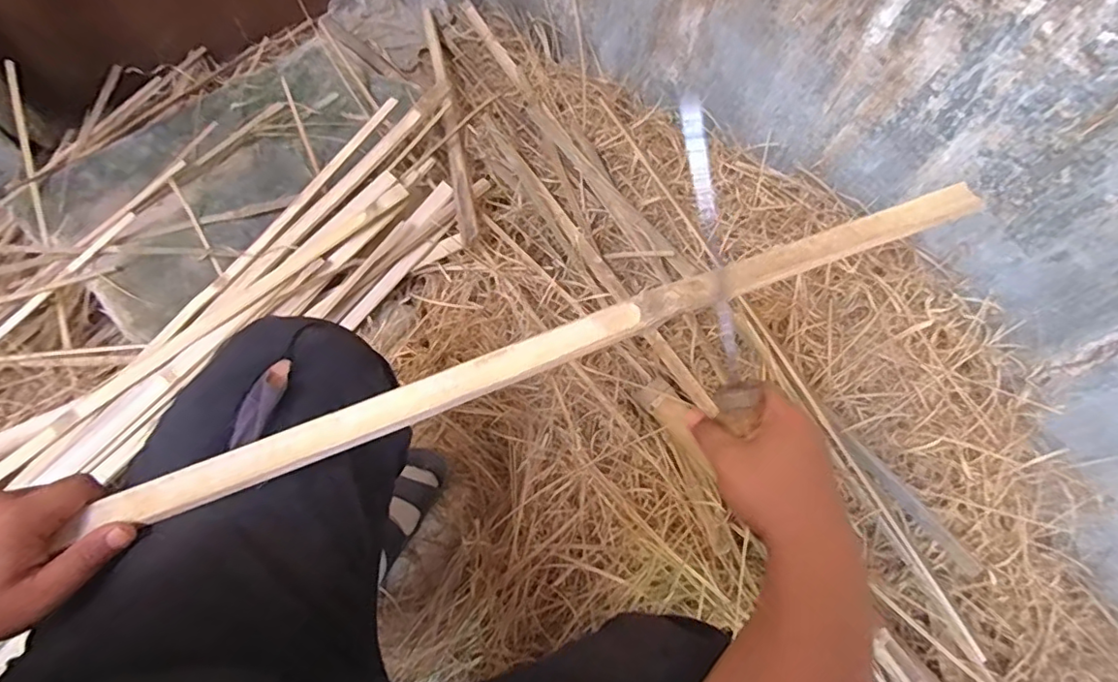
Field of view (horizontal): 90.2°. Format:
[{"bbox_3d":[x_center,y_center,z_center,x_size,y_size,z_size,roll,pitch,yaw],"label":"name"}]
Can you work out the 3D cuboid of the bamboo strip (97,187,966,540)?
[{"bbox_3d":[-0.001,0.004,0.406,0.664,0.011,0.030,-21,68,-4],"label":"bamboo strip"}]

